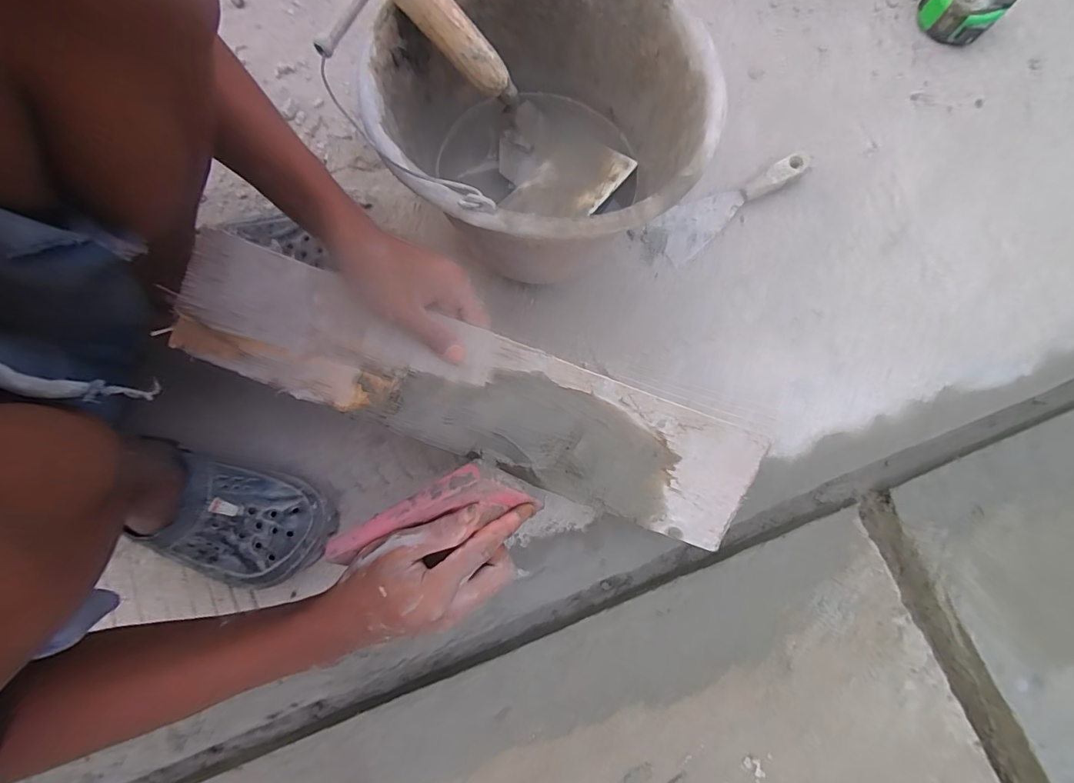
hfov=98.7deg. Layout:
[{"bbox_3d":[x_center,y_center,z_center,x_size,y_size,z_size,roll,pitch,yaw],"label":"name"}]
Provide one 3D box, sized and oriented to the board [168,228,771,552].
[{"bbox_3d":[-0.041,0.009,0.385,0.486,0.008,0.108,21,98,-8],"label":"board"}]

